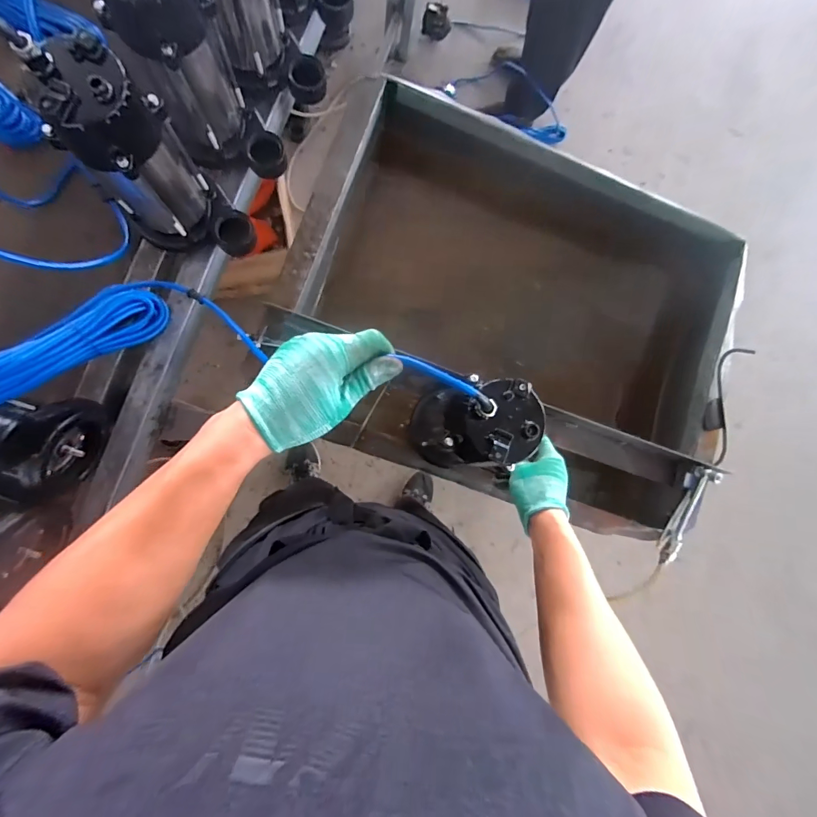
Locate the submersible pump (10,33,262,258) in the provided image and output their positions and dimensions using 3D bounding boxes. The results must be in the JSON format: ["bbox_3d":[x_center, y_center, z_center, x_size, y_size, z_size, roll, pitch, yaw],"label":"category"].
[{"bbox_3d":[-0.290,-0.267,0.469,0.119,0.225,0.142,-44,93,-8],"label":"submersible pump"}]

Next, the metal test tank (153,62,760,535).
[{"bbox_3d":[0.189,-0.149,0.759,0.718,0.250,0.590,22,84,-5],"label":"metal test tank"}]

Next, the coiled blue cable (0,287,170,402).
[{"bbox_3d":[-0.461,-0.045,0.467,0.057,0.053,0.357,50,57,-2],"label":"coiled blue cable"}]

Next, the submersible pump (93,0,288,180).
[{"bbox_3d":[-0.244,-0.391,0.482,0.116,0.224,0.126,-37,92,-8],"label":"submersible pump"}]

